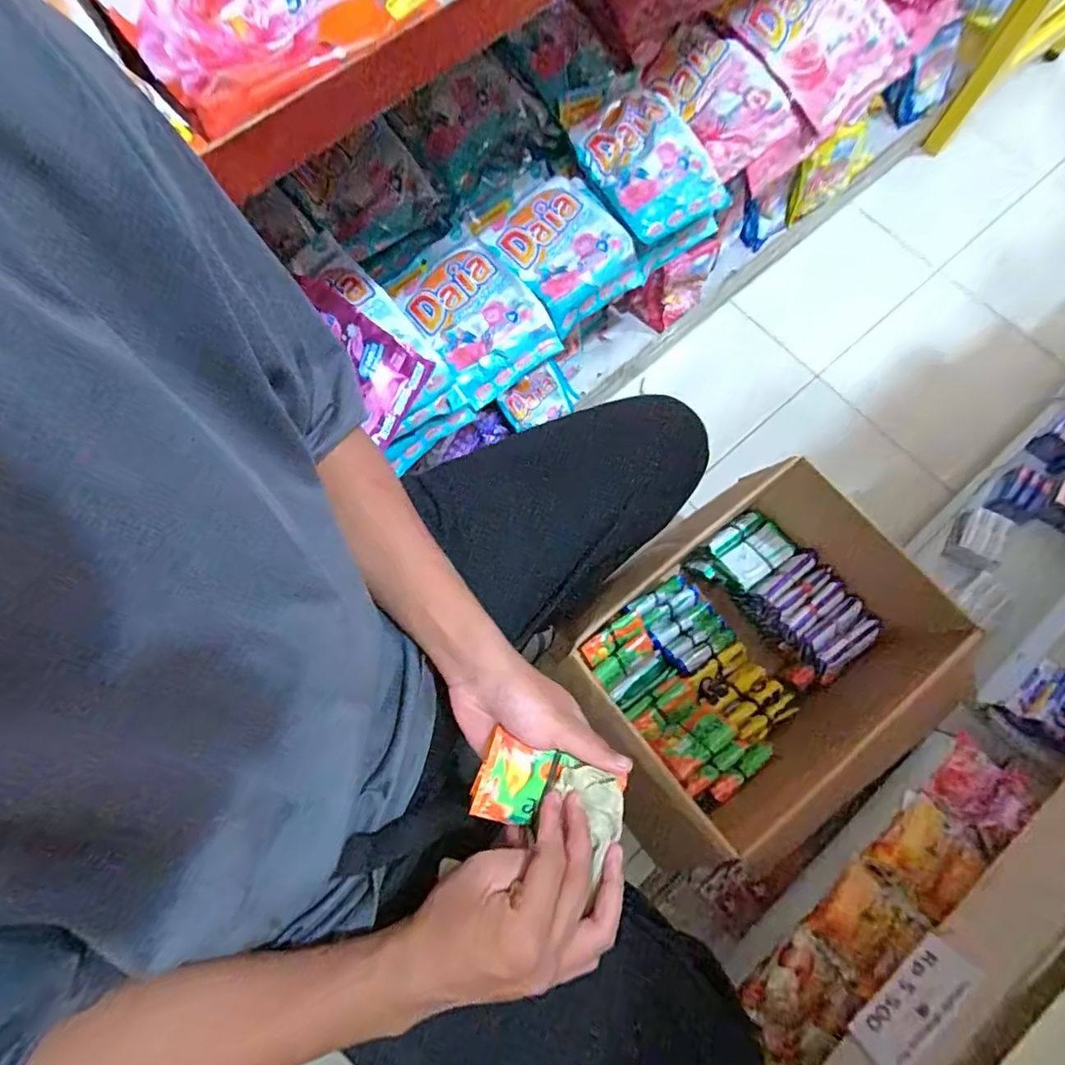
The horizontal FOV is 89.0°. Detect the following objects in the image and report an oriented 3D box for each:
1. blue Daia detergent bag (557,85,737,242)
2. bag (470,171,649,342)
[{"bbox_3d":[0.145,-0.487,0.704,0.143,0.054,0.202,-29,75,-6],"label":"blue Daia detergent bag"},{"bbox_3d":[0.030,-0.379,0.729,0.143,0.059,0.198,-40,77,-9],"label":"bag"}]

